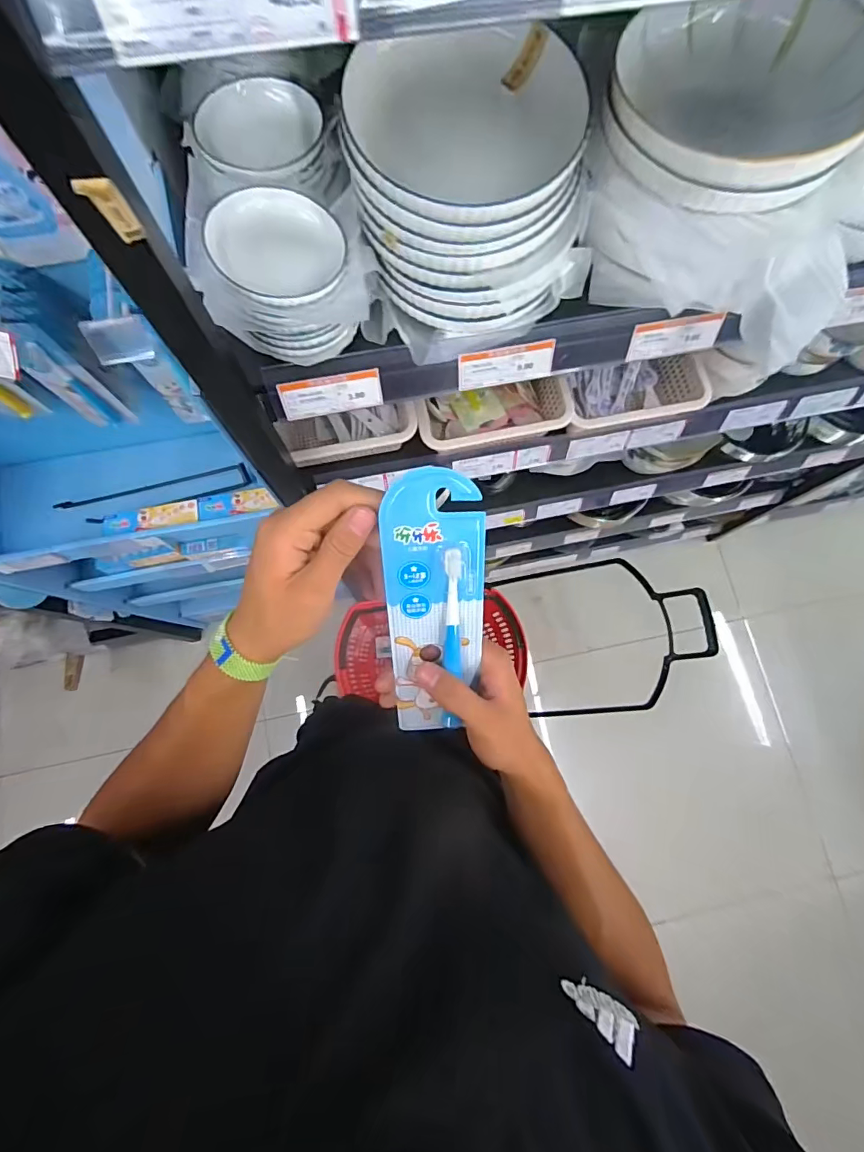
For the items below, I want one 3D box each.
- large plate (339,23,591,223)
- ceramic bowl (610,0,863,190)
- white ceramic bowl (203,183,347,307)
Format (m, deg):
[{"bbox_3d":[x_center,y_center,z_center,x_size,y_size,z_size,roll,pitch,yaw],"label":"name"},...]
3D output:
[{"bbox_3d":[0.028,-0.334,0.348,0.175,0.024,0.156,-14,79,-4],"label":"large plate"},{"bbox_3d":[0.246,-0.381,0.374,0.195,0.040,0.181,0,78,-1],"label":"ceramic bowl"},{"bbox_3d":[-0.123,-0.262,0.374,0.105,0.023,0.098,0,88,0],"label":"white ceramic bowl"}]

